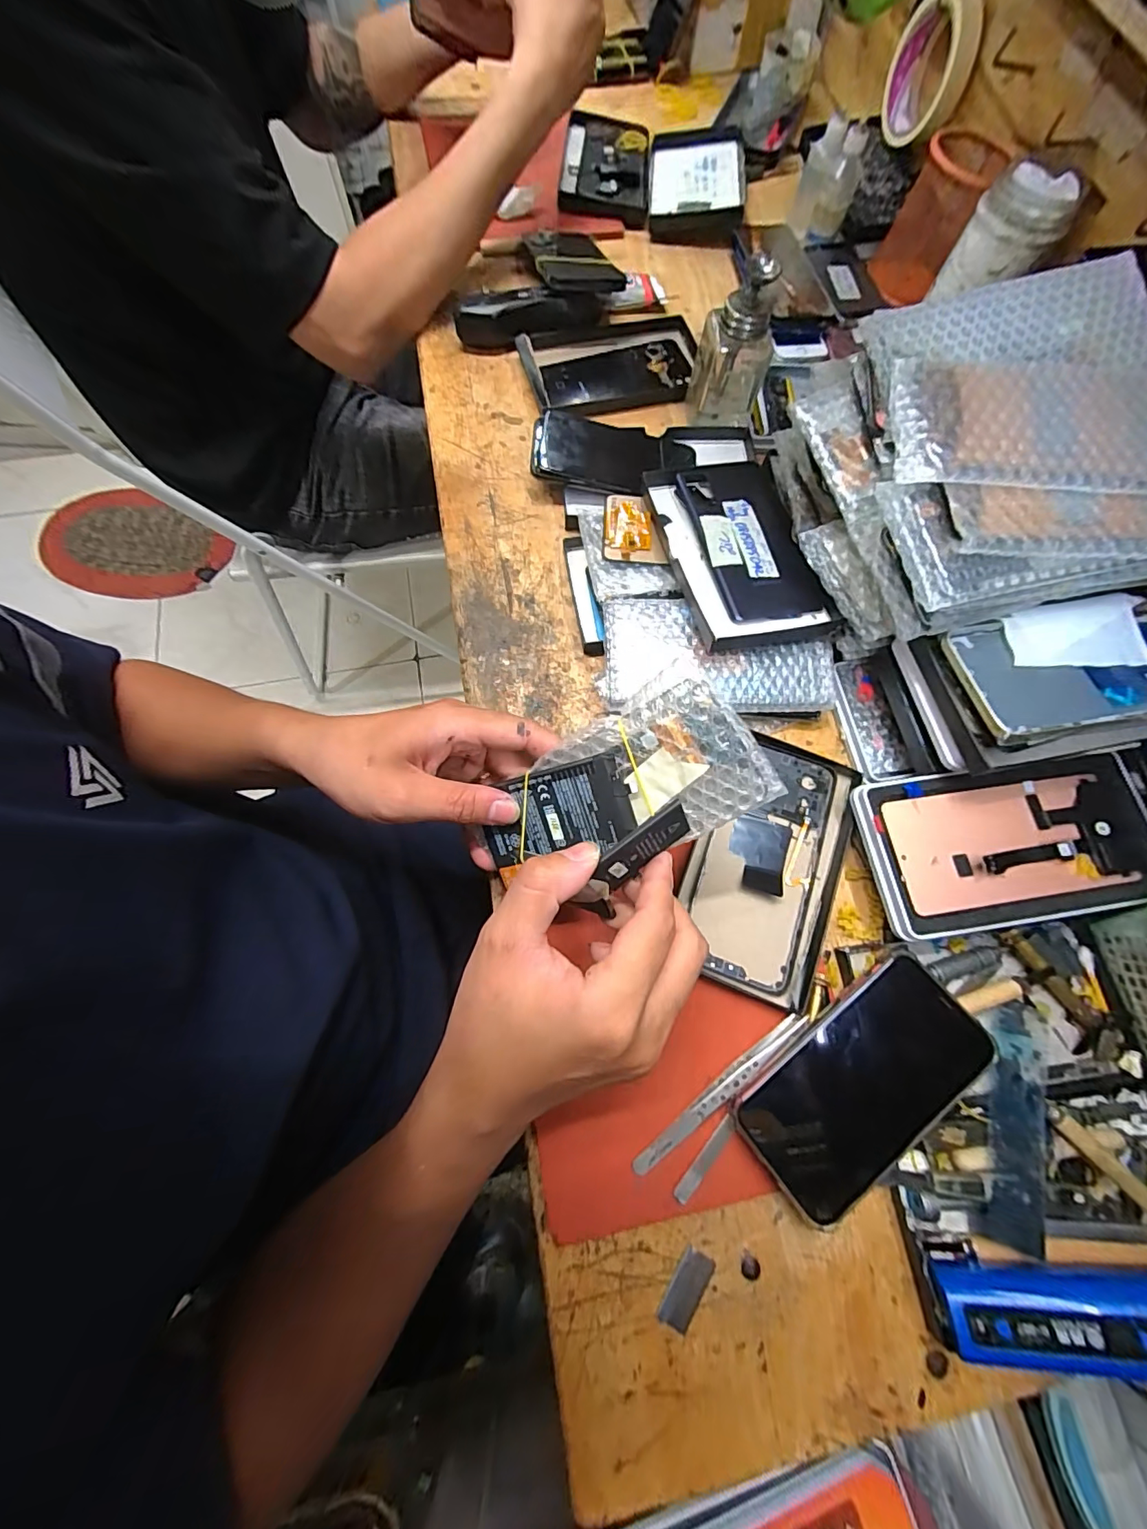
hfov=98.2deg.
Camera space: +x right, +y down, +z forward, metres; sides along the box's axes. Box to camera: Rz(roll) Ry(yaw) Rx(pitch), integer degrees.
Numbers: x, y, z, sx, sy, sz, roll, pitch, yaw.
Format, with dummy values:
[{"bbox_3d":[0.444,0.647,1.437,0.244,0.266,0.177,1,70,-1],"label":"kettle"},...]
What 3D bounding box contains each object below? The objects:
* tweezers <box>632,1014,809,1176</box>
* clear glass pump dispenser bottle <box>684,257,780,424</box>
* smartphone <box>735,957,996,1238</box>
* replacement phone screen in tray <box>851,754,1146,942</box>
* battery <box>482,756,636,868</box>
[{"bbox_3d":[0.089,0.197,0.299,0.132,0.007,0.011,-35,77,-11],"label":"tweezers"},{"bbox_3d":[0.139,-0.360,0.430,0.062,0.106,0.068,13,73,3],"label":"clear glass pump dispenser bottle"},{"bbox_3d":[0.169,0.185,0.291,0.148,0.006,0.072,-38,69,-10],"label":"smartphone"},{"bbox_3d":[0.284,0.052,0.323,0.180,0.010,0.098,-7,74,-2],"label":"replacement phone screen in tray"},{"bbox_3d":[-0.012,0.028,0.280,0.090,0.004,0.050,-13,98,22],"label":"battery"}]

